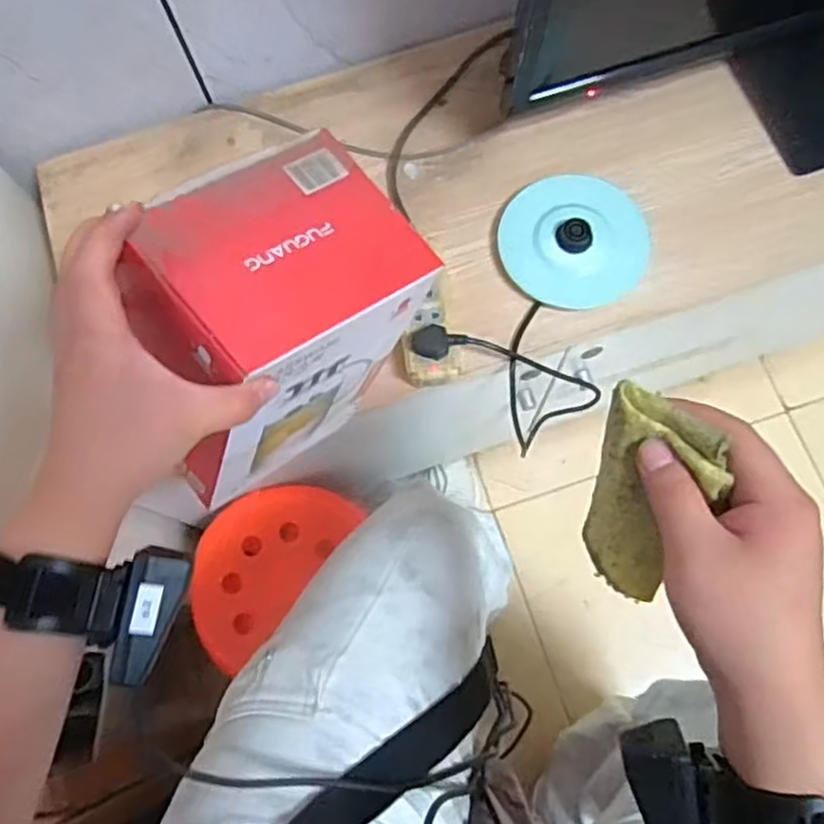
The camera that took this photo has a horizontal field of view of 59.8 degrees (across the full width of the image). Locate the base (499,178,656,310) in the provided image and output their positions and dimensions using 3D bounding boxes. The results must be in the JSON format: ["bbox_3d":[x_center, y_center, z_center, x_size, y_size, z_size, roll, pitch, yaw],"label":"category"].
[{"bbox_3d":[0.171,-0.179,0.762,0.150,0.040,0.145,-1,74,2],"label":"base"}]

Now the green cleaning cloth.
[{"bbox_3d":[0.116,0.042,0.355,0.050,0.041,0.104,10,119,5],"label":"green cleaning cloth"}]

